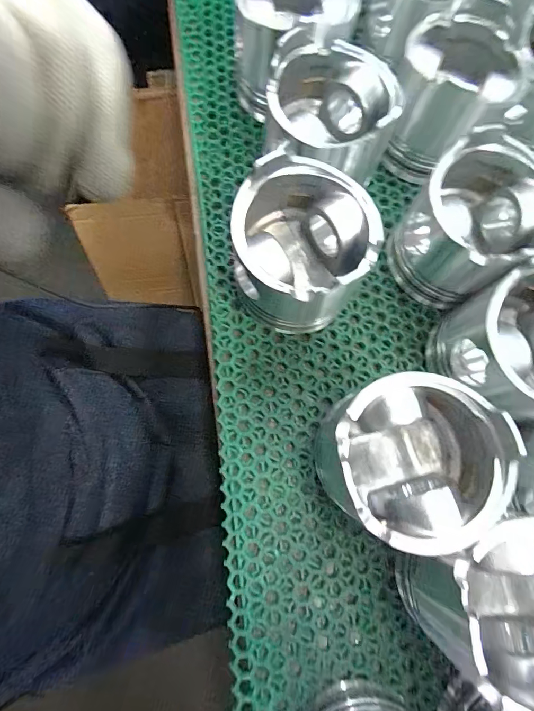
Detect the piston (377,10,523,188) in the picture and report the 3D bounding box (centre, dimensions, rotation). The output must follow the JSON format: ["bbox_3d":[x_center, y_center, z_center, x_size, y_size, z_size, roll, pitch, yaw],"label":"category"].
[{"bbox_3d":[0.144,-0.208,0.293,0.088,0.073,0.092,23,76,1],"label":"piston"}]

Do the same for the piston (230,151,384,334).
[{"bbox_3d":[0.024,-0.070,0.253,0.089,0.085,0.092,0,76,-1],"label":"piston"}]

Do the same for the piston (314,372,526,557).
[{"bbox_3d":[0.082,0.062,0.225,0.090,0.083,0.090,1,77,-4],"label":"piston"}]

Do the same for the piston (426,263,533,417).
[{"bbox_3d":[0.171,-0.005,0.242,0.093,0.082,0.090,1,77,-4],"label":"piston"}]

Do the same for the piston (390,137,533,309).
[{"bbox_3d":[0.150,-0.092,0.266,0.091,0.085,0.091,37,77,6],"label":"piston"}]

